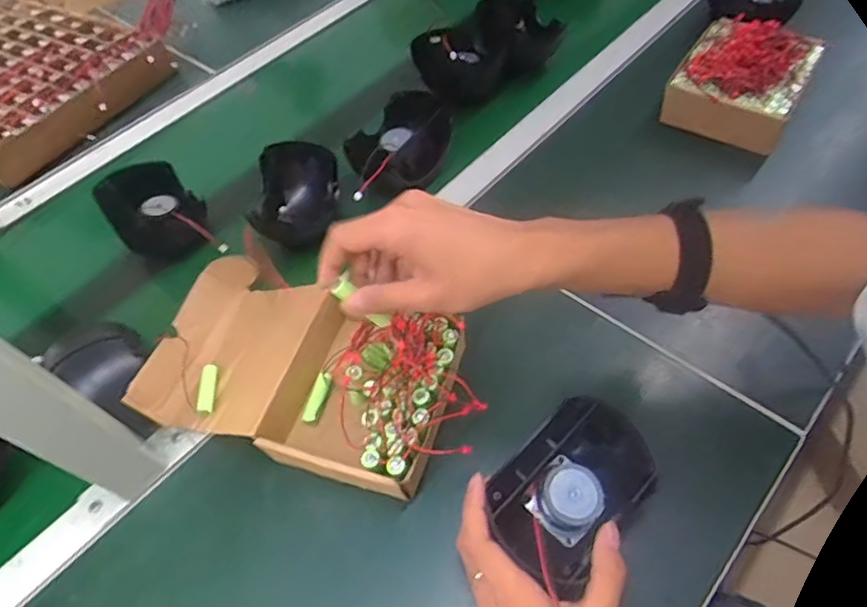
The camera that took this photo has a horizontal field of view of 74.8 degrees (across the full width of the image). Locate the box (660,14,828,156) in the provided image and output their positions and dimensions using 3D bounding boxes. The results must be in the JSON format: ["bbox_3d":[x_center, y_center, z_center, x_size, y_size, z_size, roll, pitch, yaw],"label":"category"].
[{"bbox_3d":[0.378,-0.279,0.692,0.139,0.076,0.164,26,62,23],"label":"box"}]

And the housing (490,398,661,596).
[{"bbox_3d":[0.099,0.139,0.422,0.090,0.057,0.131,38,67,24],"label":"housing"}]

